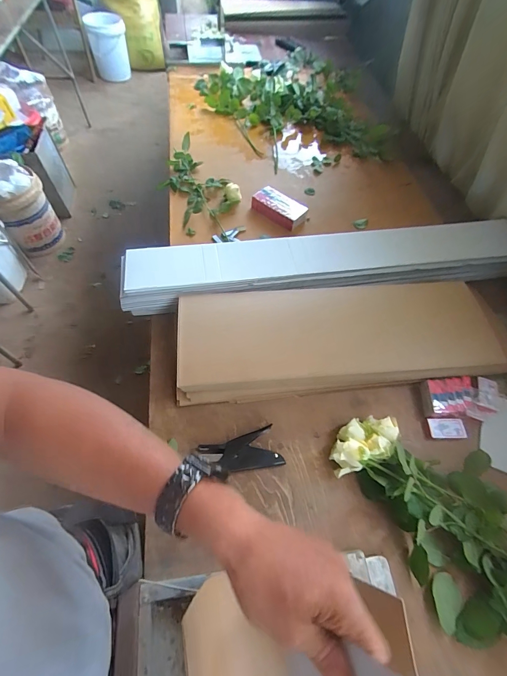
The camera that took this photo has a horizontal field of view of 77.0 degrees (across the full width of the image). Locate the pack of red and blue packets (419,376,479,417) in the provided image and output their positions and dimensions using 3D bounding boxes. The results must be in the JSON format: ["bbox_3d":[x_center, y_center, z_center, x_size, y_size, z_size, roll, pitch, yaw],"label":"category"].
[{"bbox_3d":[0.397,0.122,0.646,0.110,0.038,0.079,-3,61,-5],"label":"pack of red and blue packets"}]

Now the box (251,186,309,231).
[{"bbox_3d":[0.075,-0.372,0.919,0.161,0.045,0.079,34,64,15],"label":"box"}]

